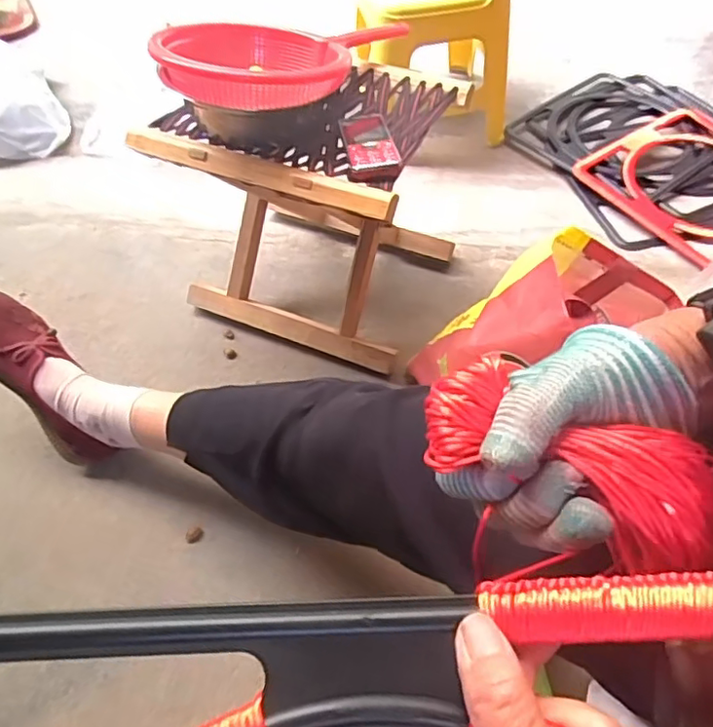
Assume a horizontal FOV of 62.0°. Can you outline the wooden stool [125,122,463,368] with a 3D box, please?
[{"bbox_3d":[-0.061,-0.213,0.843,0.331,0.317,0.261,19,59,15],"label":"wooden stool"}]

